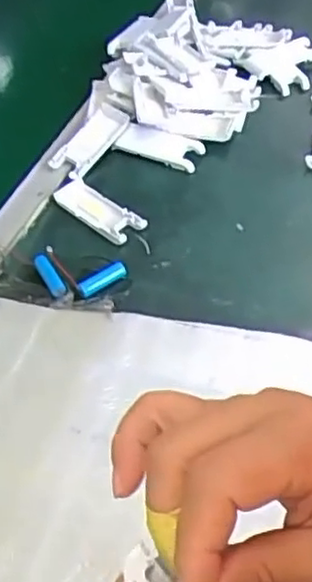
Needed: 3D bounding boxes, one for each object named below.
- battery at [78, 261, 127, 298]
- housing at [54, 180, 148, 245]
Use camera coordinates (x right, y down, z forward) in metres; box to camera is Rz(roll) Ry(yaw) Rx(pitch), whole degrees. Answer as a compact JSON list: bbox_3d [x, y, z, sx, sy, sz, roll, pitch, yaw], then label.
[{"bbox_3d":[-0.050,-0.011,0.665,0.051,0.017,0.017,-31,54,-23],"label":"battery"},{"bbox_3d":[-0.061,-0.086,0.726,0.105,0.008,0.040,35,58,28],"label":"housing"}]

